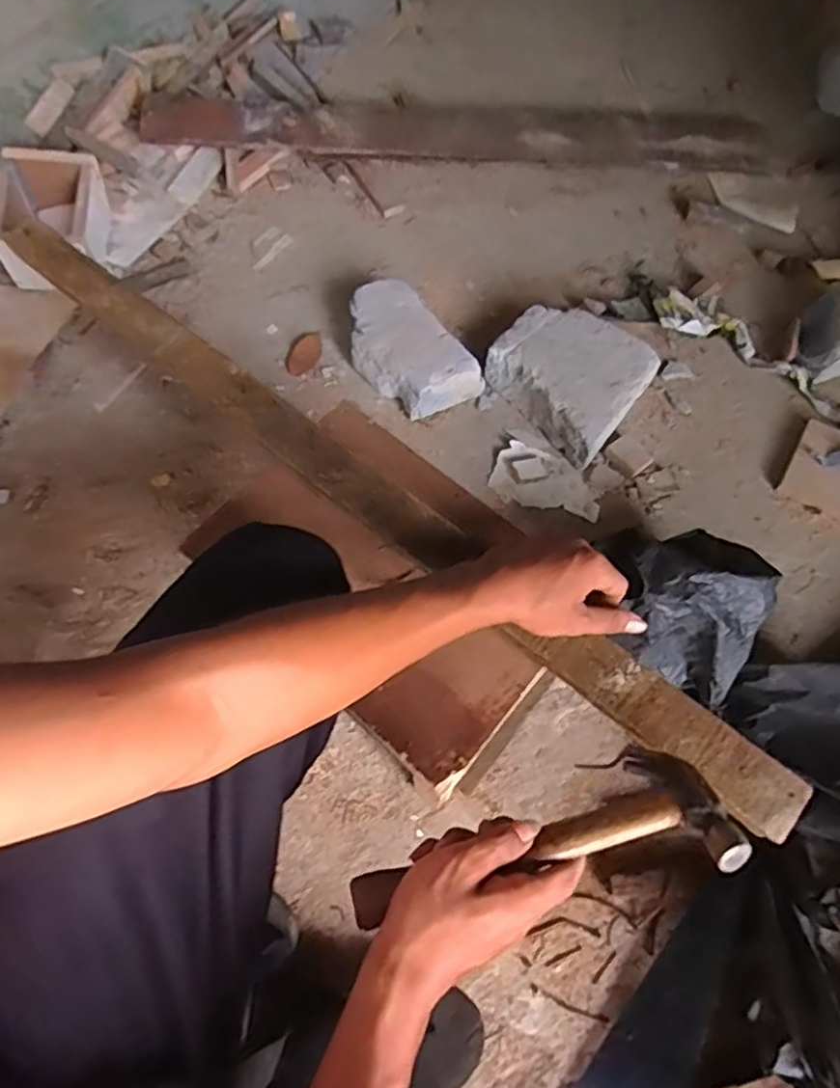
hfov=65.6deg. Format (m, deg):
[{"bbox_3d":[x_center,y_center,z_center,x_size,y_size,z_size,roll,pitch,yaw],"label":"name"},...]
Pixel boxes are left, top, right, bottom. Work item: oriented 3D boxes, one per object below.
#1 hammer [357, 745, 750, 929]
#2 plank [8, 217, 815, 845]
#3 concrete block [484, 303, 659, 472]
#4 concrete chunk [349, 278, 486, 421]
[{"bbox_3d":[0.082,0.205,0.431,0.243,0.032,0.094,-15,28,-8],"label":"hammer"},{"bbox_3d":[-0.070,-0.061,0.591,0.881,0.043,0.052,37,71,15],"label":"plank"},{"bbox_3d":[0.206,-0.236,0.901,0.204,0.071,0.187,41,72,16],"label":"concrete block"},{"bbox_3d":[-0.020,-0.269,0.921,0.120,0.071,0.209,-37,72,-15],"label":"concrete chunk"}]

